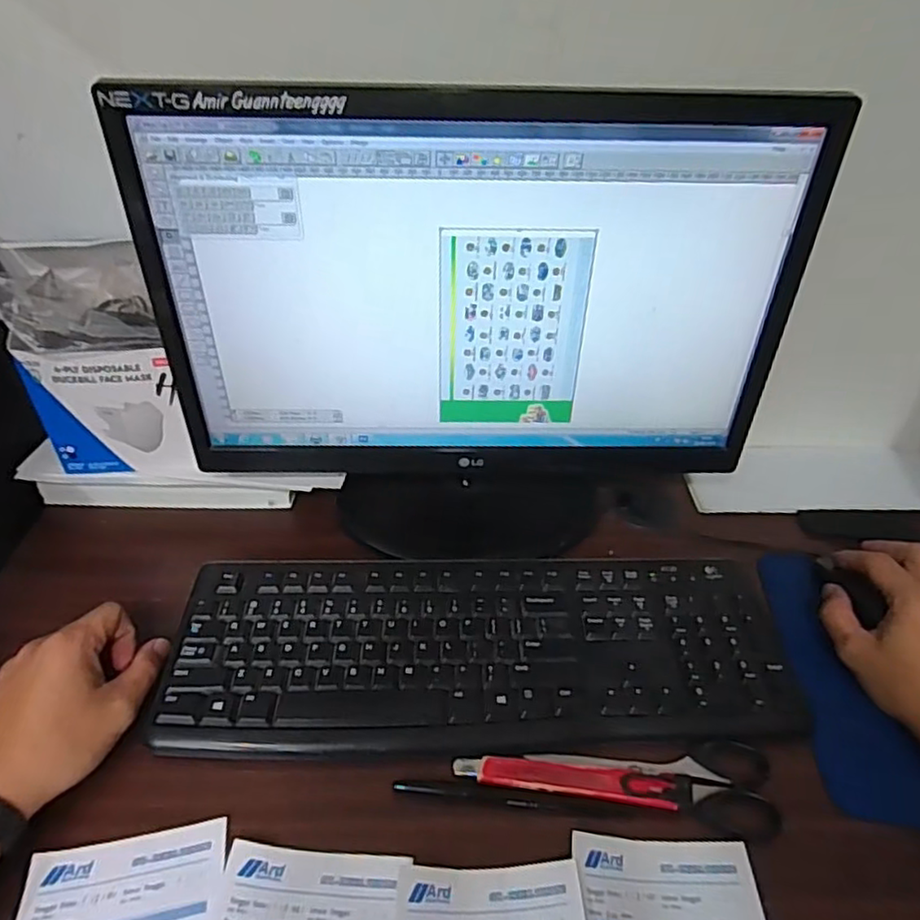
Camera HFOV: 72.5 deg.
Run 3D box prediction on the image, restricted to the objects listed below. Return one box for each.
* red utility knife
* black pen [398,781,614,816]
[{"bbox_3d":[0.070,0.197,0.389,0.143,0.009,0.019,6,40,4],"label":"red utility knife"},{"bbox_3d":[0.026,0.206,0.383,0.131,0.010,0.008,6,40,5],"label":"black pen"}]

